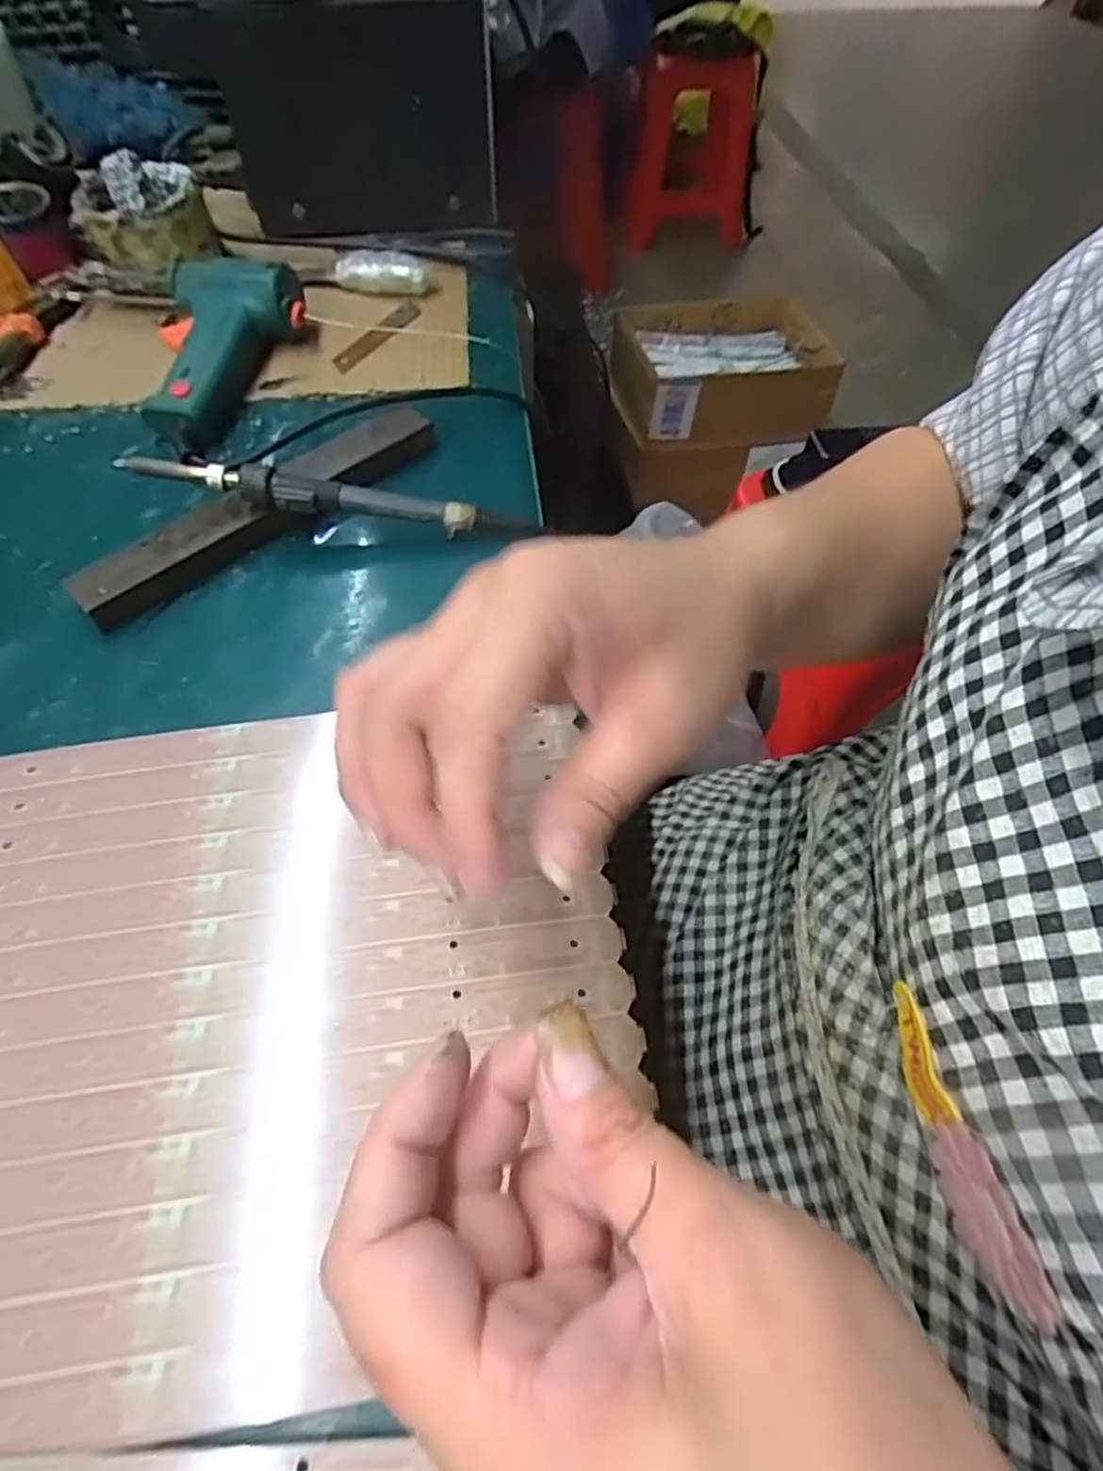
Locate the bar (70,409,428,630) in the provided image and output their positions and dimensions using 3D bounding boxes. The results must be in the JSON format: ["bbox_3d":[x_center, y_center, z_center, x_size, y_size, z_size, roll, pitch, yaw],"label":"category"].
[{"bbox_3d":[-0.155,-0.125,0.382,0.035,0.017,0.203,39,64,22],"label":"bar"}]

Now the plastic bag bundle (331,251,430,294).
[{"bbox_3d":[-0.123,-0.333,0.506,0.070,0.017,0.028,8,57,5],"label":"plastic bag bundle"}]

